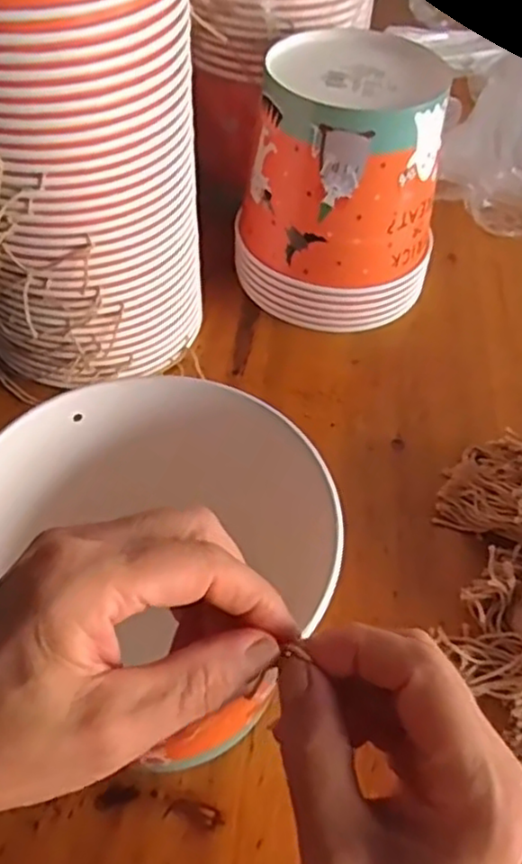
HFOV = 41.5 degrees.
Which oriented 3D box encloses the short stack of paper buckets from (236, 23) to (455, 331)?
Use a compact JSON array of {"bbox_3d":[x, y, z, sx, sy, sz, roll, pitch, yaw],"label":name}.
[{"bbox_3d":[0.063,-0.191,0.540,0.153,0.175,0.136,10,51,5],"label":"short stack of paper buckets"}]

